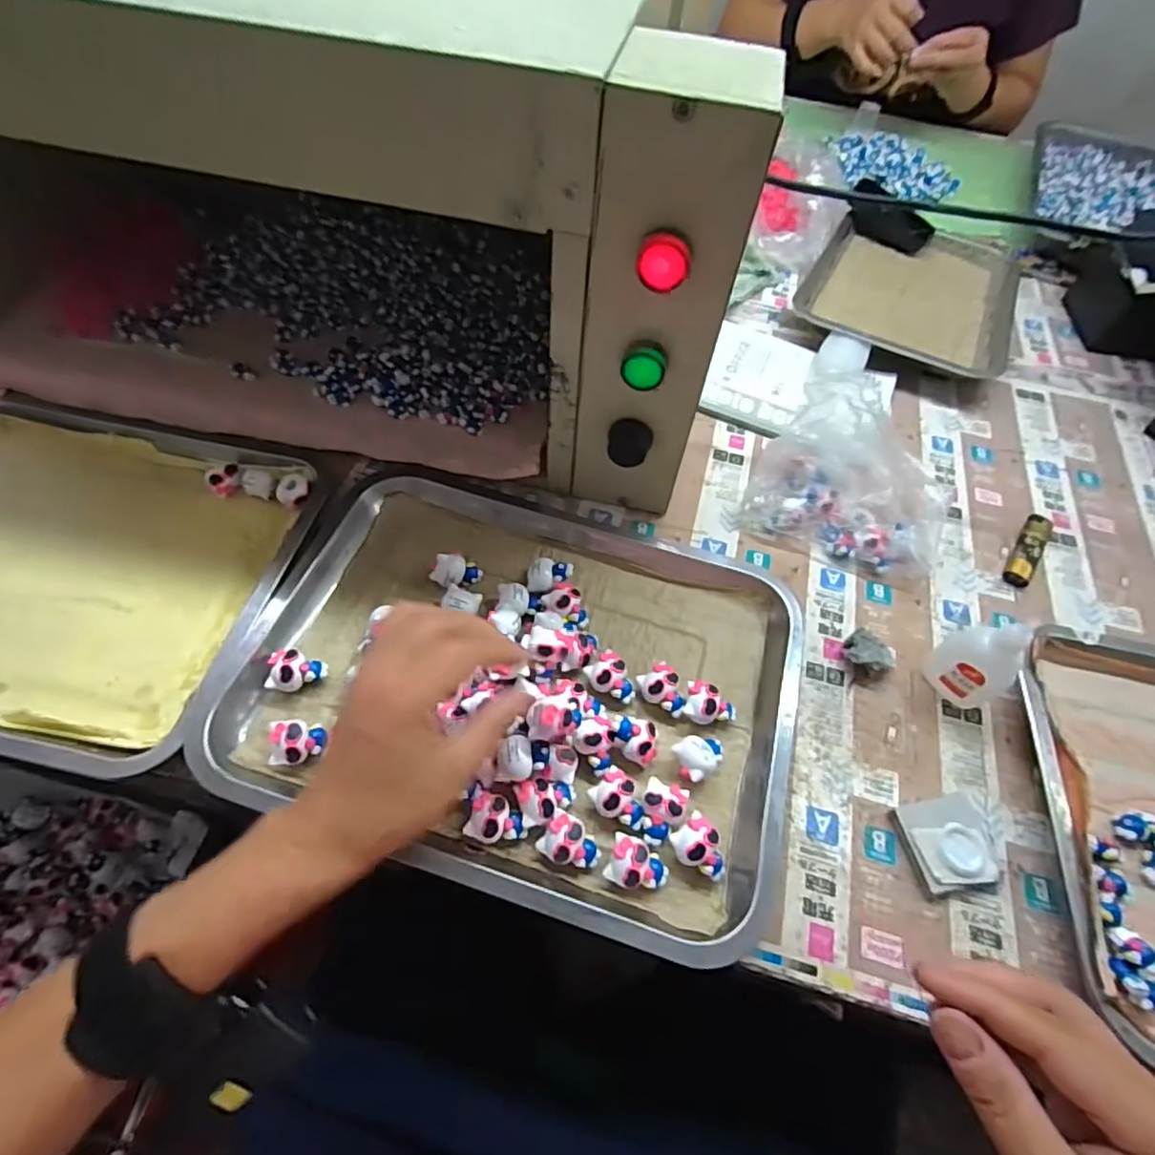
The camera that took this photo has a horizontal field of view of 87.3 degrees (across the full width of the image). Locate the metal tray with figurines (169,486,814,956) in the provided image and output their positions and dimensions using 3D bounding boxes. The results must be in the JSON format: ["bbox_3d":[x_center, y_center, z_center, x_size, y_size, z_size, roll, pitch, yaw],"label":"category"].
[{"bbox_3d":[-0.033,0.056,0.410,0.356,0.033,0.276,17,59,7],"label":"metal tray with figurines"}]

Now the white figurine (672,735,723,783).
[{"bbox_3d":[0.077,0.114,0.385,0.034,0.023,0.025,-22,62,-16],"label":"white figurine"}]

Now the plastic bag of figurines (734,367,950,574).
[{"bbox_3d":[0.226,-0.082,0.481,0.154,0.091,0.104,21,60,9],"label":"plastic bag of figurines"}]

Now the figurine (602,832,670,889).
[{"bbox_3d":[0.035,0.162,0.340,0.034,0.015,0.026,19,59,8],"label":"figurine"}]

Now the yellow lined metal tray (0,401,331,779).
[{"bbox_3d":[-0.373,-0.014,0.434,0.331,0.021,0.260,12,59,4],"label":"yellow lined metal tray"}]

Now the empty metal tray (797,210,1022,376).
[{"bbox_3d":[0.387,-0.338,0.695,0.219,0.031,0.296,25,60,12],"label":"empty metal tray"}]

